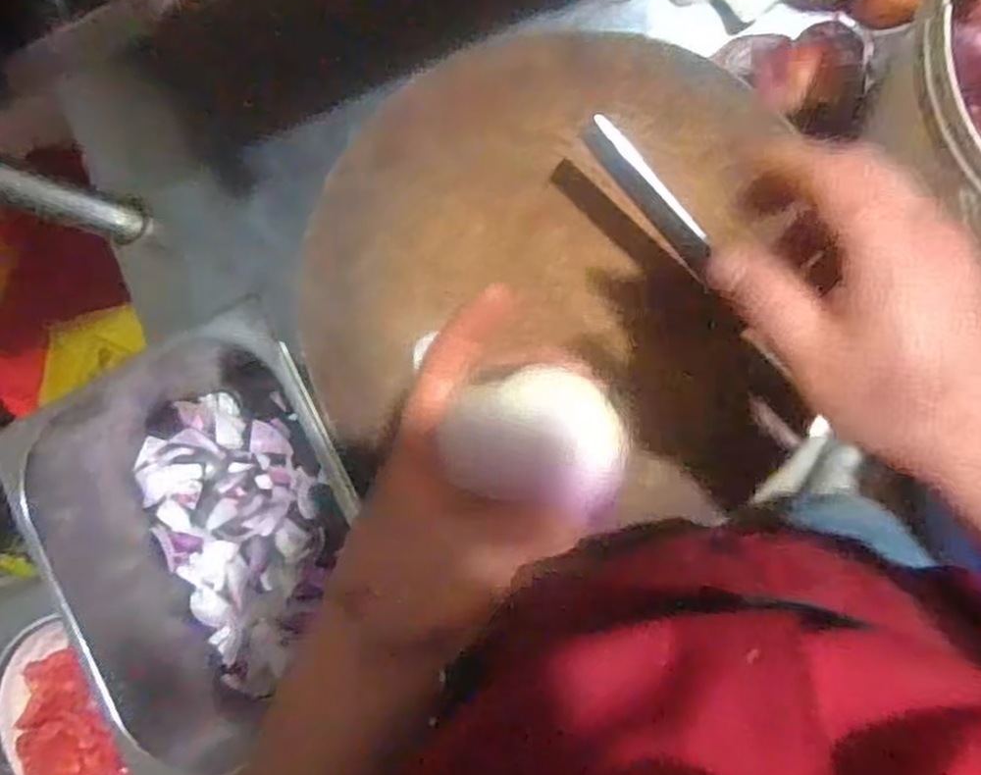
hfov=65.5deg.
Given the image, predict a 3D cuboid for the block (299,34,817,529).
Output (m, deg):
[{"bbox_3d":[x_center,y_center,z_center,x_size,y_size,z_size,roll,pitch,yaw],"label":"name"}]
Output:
[{"bbox_3d":[0.065,-0.096,0.618,0.409,0.070,0.352,19,93,8],"label":"block"}]

